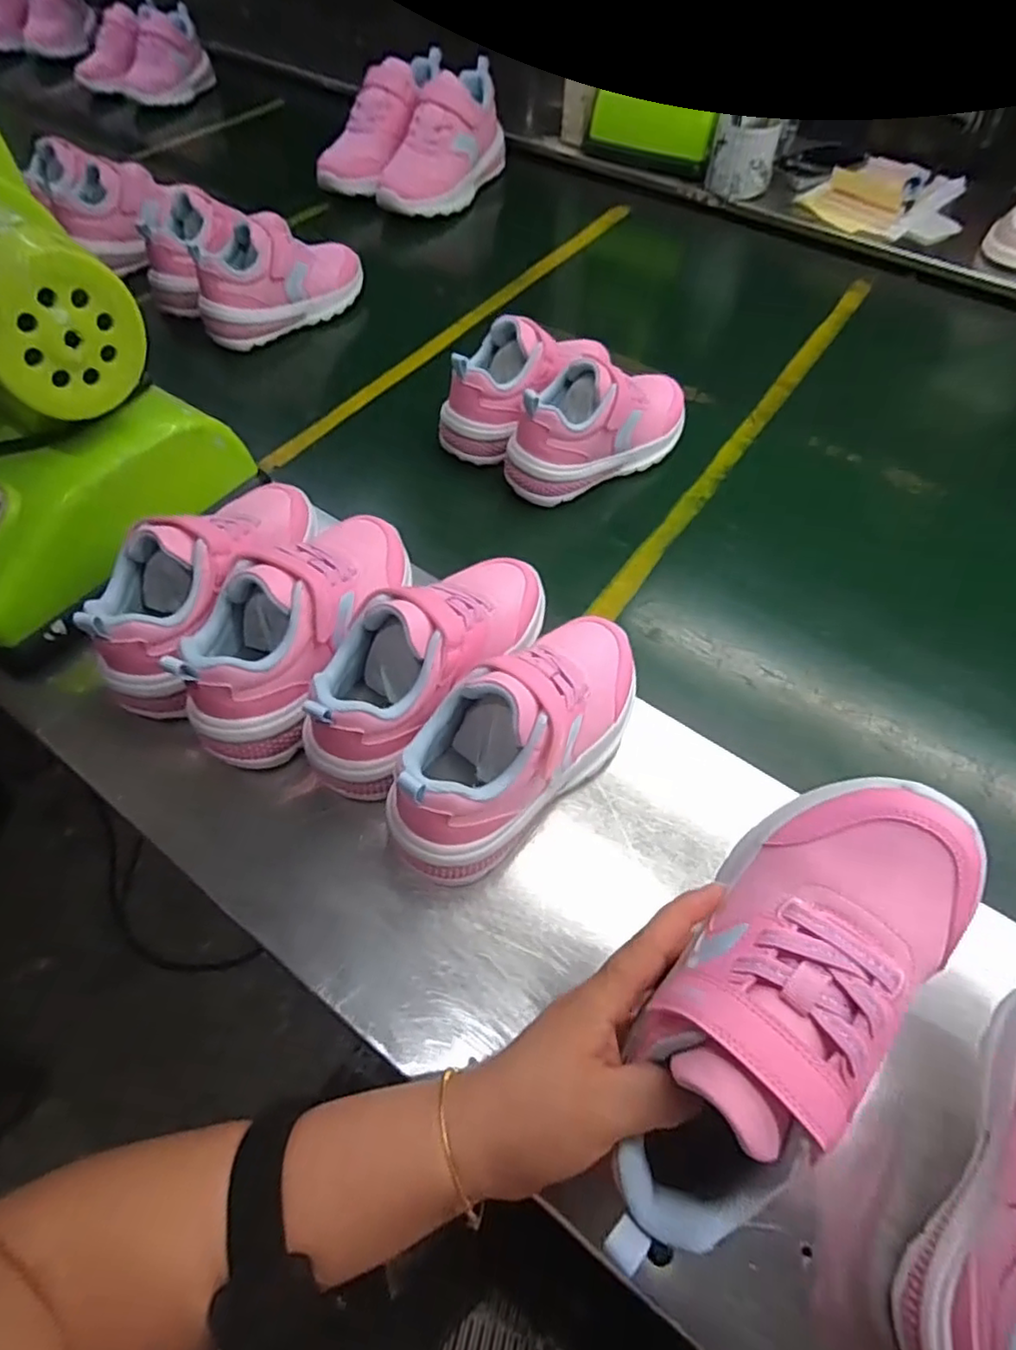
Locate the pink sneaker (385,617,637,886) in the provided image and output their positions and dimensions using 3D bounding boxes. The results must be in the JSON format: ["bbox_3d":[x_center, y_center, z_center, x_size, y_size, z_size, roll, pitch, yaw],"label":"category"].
[{"bbox_3d":[0.014,0.032,0.376,0.072,0.102,0.197,41,64,21],"label":"pink sneaker"}]

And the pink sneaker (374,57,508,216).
[{"bbox_3d":[-0.087,-0.731,0.887,0.092,0.105,0.252,27,74,14],"label":"pink sneaker"}]

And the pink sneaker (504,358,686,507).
[{"bbox_3d":[0.086,-0.232,0.574,0.184,0.090,0.066,-25,61,-17],"label":"pink sneaker"}]

